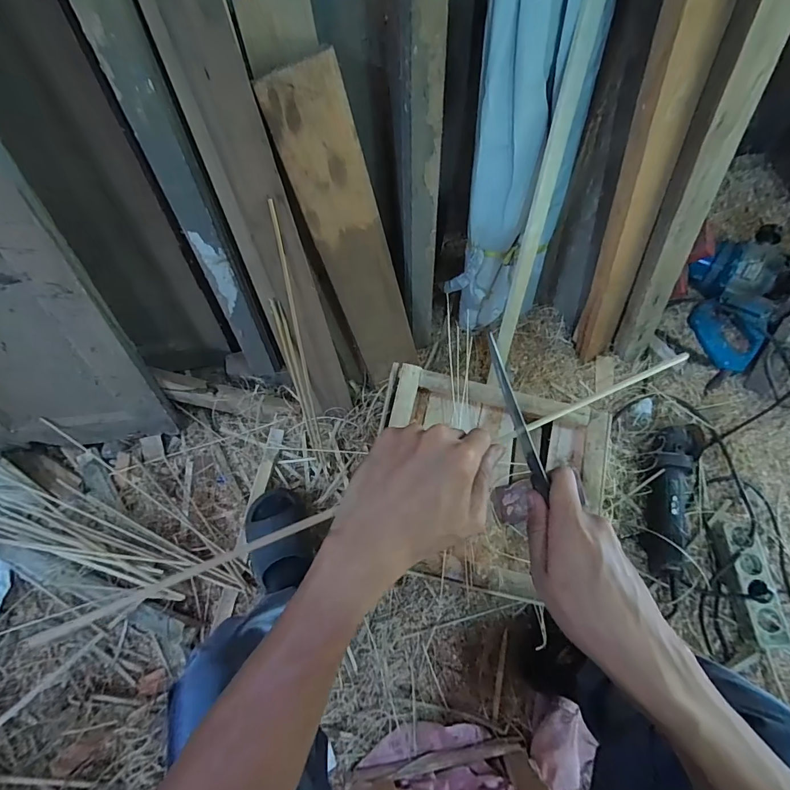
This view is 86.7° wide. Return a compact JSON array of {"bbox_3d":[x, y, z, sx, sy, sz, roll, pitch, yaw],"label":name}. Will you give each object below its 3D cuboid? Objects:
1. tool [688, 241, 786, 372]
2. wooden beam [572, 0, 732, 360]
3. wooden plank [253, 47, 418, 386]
[{"bbox_3d":[0.683,-0.181,0.840,0.135,0.114,0.243,7,71,0],"label":"tool"},{"bbox_3d":[0.358,-0.297,0.607,0.107,0.660,0.049,-21,52,-7],"label":"wooden beam"},{"bbox_3d":[-0.053,-0.200,0.621,0.096,0.476,0.014,-28,49,-8],"label":"wooden plank"}]

